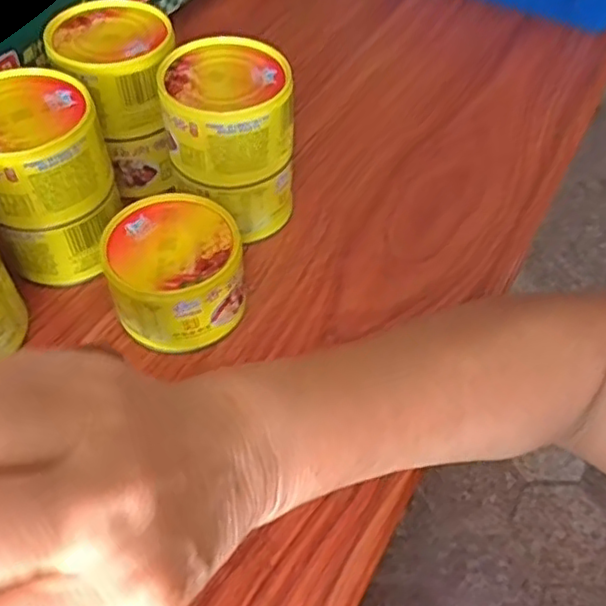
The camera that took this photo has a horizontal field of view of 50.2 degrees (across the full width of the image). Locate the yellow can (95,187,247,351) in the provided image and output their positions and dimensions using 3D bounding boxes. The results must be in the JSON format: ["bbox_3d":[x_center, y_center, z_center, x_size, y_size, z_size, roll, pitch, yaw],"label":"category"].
[{"bbox_3d":[-0.069,-0.017,0.349,0.070,0.055,0.064,1,53,-1],"label":"yellow can"}]

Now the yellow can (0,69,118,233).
[{"bbox_3d":[-0.143,-0.080,0.343,0.070,0.052,0.065,3,49,-4],"label":"yellow can"}]

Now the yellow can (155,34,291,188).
[{"bbox_3d":[-0.042,-0.108,0.367,0.072,0.049,0.066,1,53,-1],"label":"yellow can"}]

